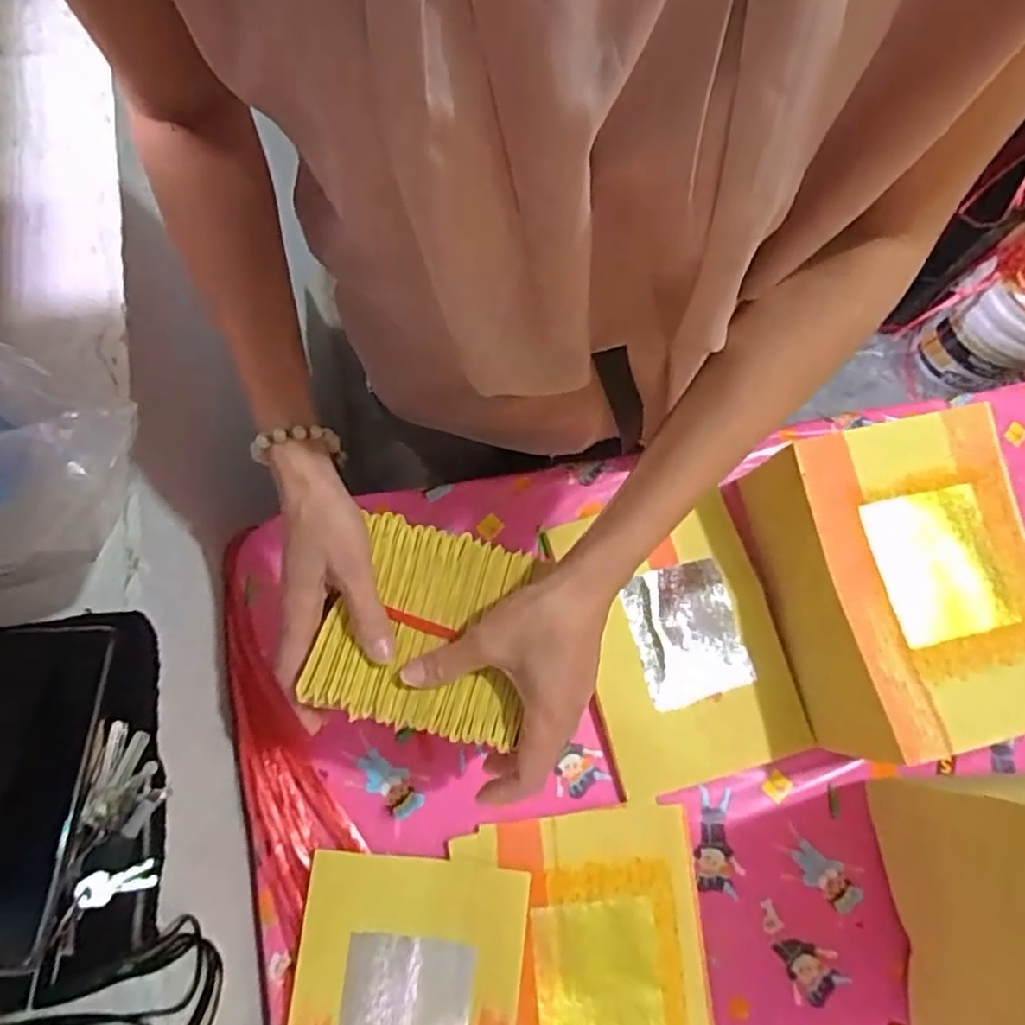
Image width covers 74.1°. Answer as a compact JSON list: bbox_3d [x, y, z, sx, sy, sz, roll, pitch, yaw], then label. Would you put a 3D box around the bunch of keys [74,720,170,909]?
[{"bbox_3d":[-0.216,0.164,0.379,0.038,0.028,0.090,-6,74,-3],"label":"bunch of keys"}]

